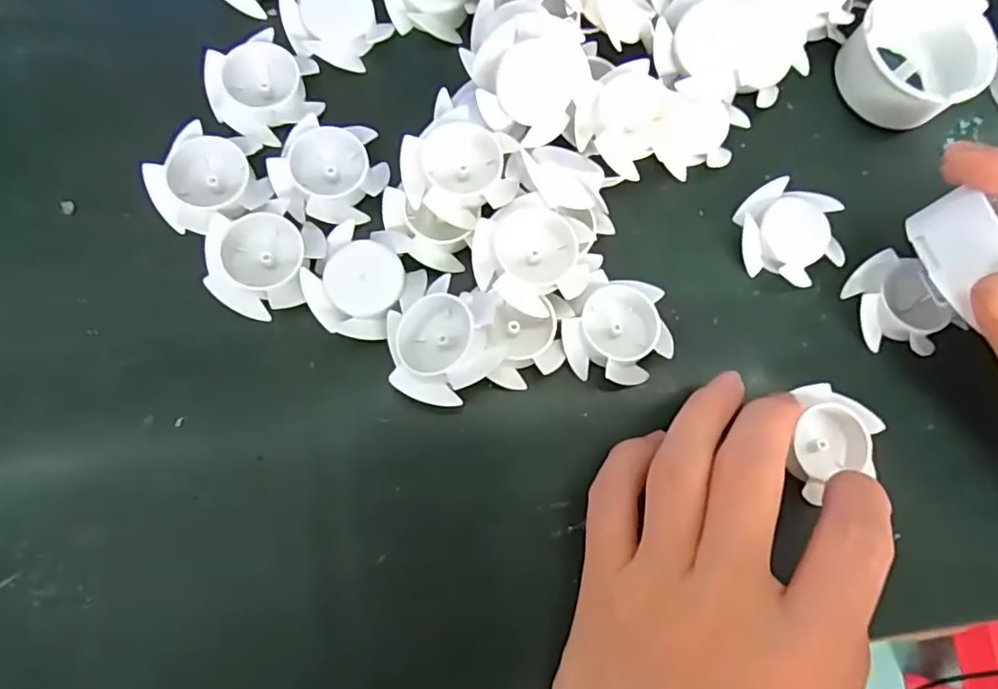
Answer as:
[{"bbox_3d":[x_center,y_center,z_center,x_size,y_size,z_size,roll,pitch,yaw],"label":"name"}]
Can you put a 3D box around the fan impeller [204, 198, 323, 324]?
[{"bbox_3d":[-0.081,-0.030,0.204,0.038,0.011,0.038,1,78,-6],"label":"fan impeller"}]

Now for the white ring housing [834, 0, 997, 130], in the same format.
[{"bbox_3d":[0.171,-0.119,0.241,0.055,0.023,0.052,1,78,-6],"label":"white ring housing"}]

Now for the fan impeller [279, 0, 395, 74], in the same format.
[{"bbox_3d":[-0.064,-0.129,0.231,0.038,0.011,0.038,1,78,-6],"label":"fan impeller"}]

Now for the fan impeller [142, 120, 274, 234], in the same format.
[{"bbox_3d":[-0.104,-0.059,0.209,0.038,0.013,0.038,0,85,-5],"label":"fan impeller"}]

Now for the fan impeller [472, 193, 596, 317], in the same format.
[{"bbox_3d":[0.012,-0.031,0.202,0.040,0.013,0.037,1,78,-6],"label":"fan impeller"}]

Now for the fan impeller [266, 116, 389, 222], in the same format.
[{"bbox_3d":[-0.062,-0.062,0.215,0.039,0.013,0.038,1,78,-6],"label":"fan impeller"}]

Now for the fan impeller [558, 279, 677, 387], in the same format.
[{"bbox_3d":[0.041,-0.004,0.209,0.037,0.011,0.036,1,78,-6],"label":"fan impeller"}]

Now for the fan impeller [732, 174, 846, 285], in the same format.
[{"bbox_3d":[0.112,-0.043,0.230,0.042,0.013,0.037,30,77,0],"label":"fan impeller"}]

